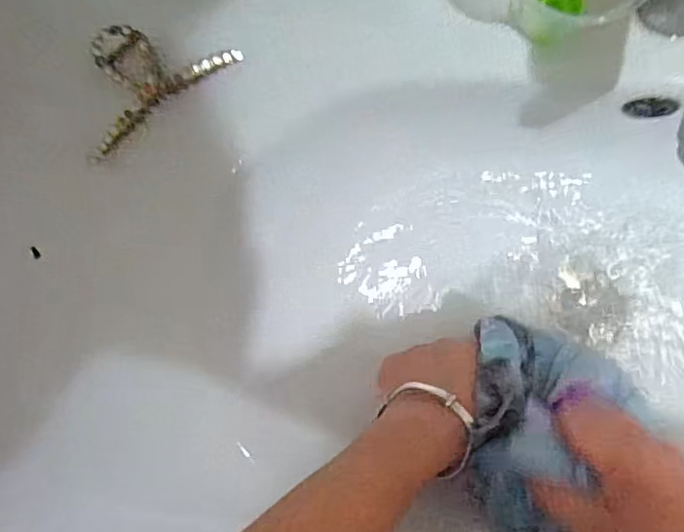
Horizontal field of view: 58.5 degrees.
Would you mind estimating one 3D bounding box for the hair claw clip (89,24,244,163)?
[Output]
[{"bbox_3d":[-0.123,-0.114,0.370,0.108,0.047,0.041,-40,83,4],"label":"hair claw clip"}]

